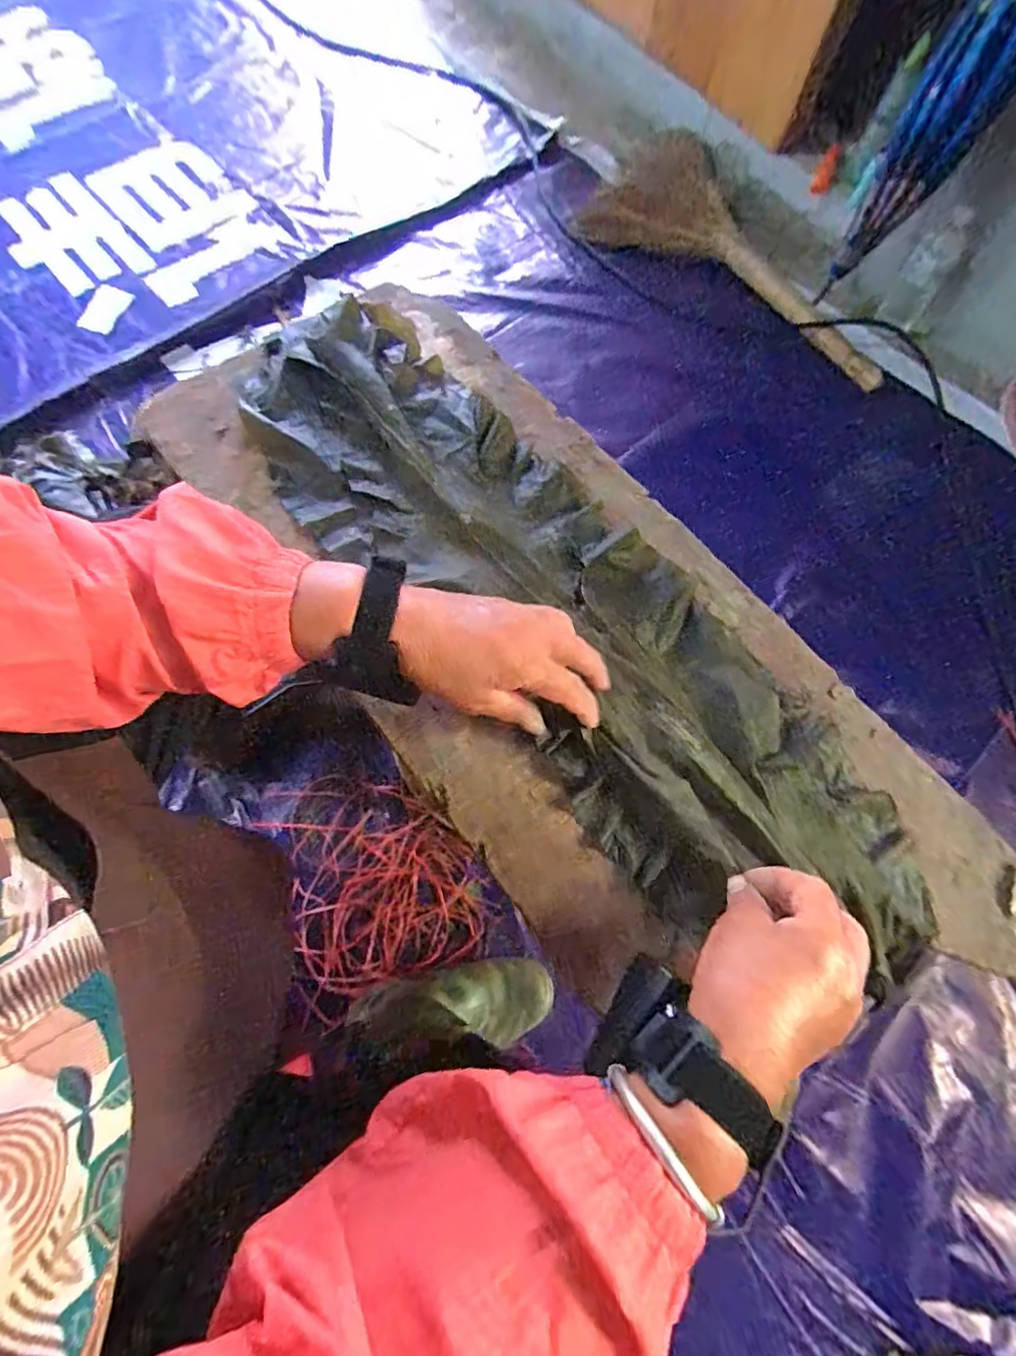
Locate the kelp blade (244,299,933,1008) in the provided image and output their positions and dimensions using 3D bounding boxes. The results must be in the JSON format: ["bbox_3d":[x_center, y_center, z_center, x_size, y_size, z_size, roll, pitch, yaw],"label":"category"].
[{"bbox_3d":[0.033,-0.053,0.438,0.189,0.029,0.659,-41,78,-12],"label":"kelp blade"}]

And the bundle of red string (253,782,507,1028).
[{"bbox_3d":[-0.174,0.251,0.738,0.232,0.032,0.277,-30,74,-9],"label":"bundle of red string"}]

